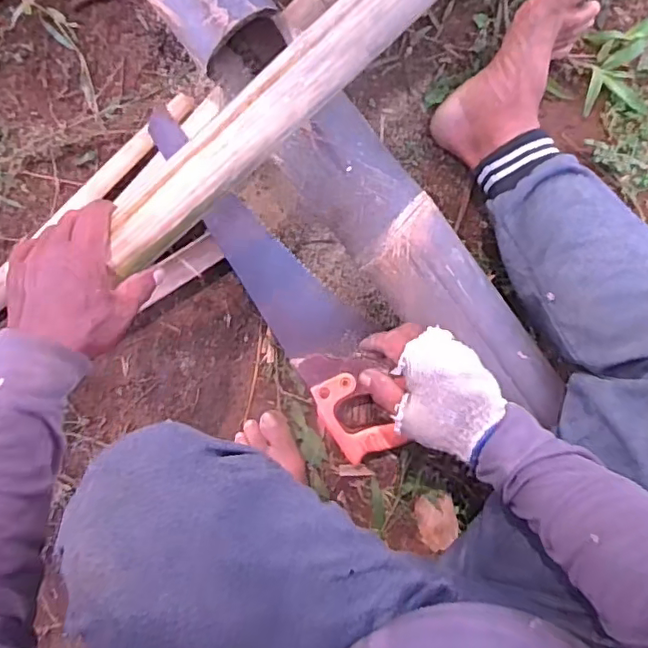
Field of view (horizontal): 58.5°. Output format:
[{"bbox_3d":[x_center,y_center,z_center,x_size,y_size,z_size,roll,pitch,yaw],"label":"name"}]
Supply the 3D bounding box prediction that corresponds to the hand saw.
[{"bbox_3d":[-0.044,-0.047,0.665,0.105,0.043,0.437,-33,94,2],"label":"hand saw"}]

